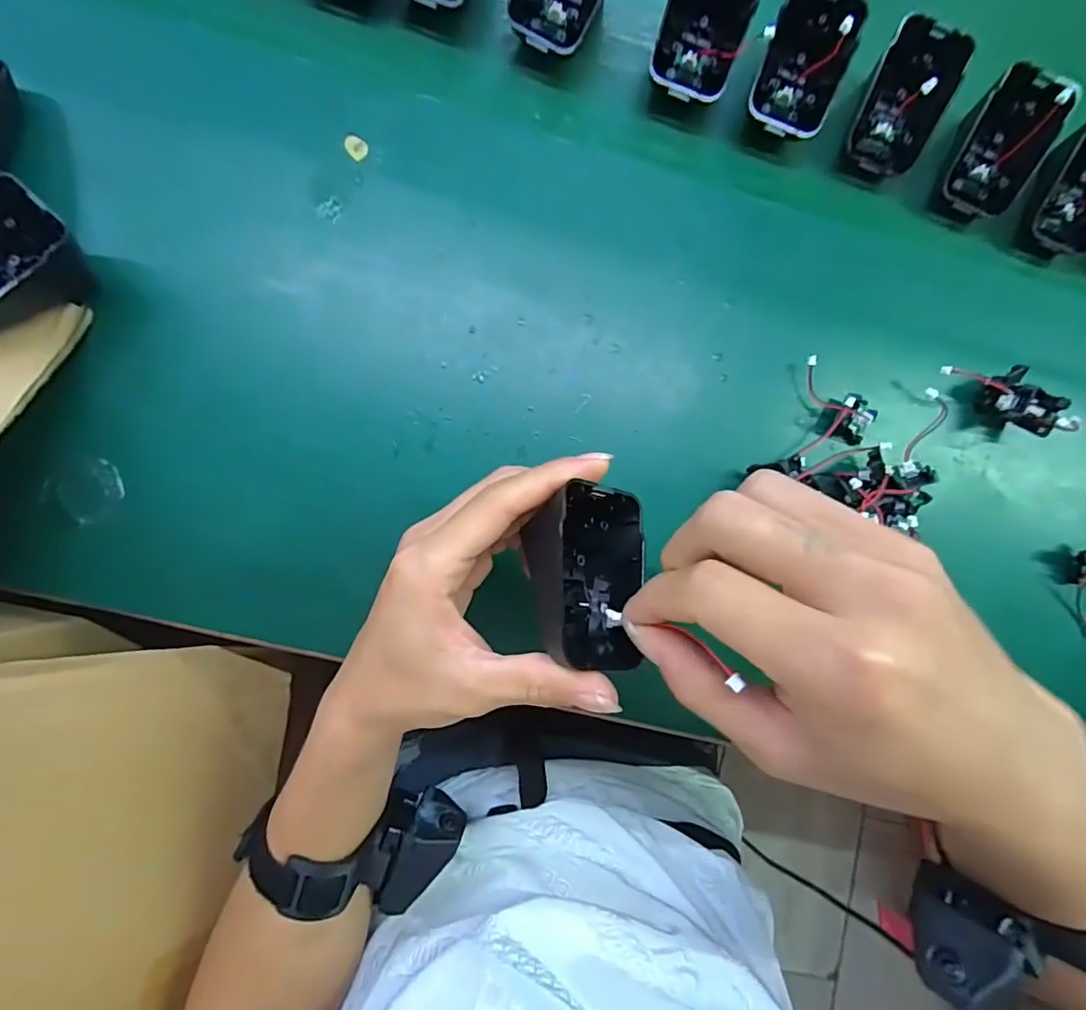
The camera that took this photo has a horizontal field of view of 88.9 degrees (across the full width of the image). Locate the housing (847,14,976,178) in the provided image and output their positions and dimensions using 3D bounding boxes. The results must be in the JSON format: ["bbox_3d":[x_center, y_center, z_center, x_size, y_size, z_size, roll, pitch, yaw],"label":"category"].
[{"bbox_3d":[0.201,-0.224,0.312,0.048,0.041,0.068,15,89,-3],"label":"housing"}]

